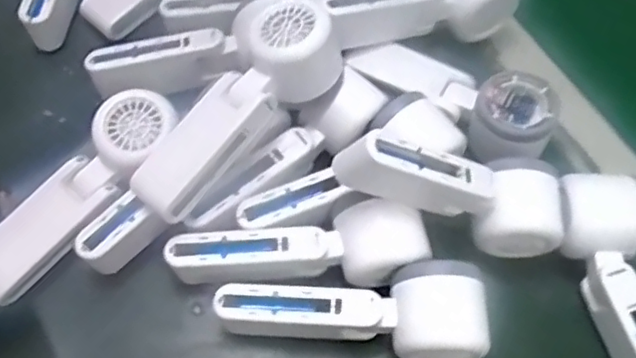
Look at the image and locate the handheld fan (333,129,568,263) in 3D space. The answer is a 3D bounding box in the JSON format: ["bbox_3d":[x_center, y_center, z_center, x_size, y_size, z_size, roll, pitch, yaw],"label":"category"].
[{"bbox_3d":[0.089,0.005,0.395,0.159,0.052,0.055,18,59,-21],"label":"handheld fan"}]

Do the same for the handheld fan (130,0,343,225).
[{"bbox_3d":[-0.052,-0.045,0.405,0.059,0.043,0.166,41,85,16],"label":"handheld fan"}]

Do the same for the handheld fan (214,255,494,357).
[{"bbox_3d":[0.022,0.081,0.390,0.163,0.053,0.059,5,62,-1],"label":"handheld fan"}]

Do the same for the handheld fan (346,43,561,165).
[{"bbox_3d":[0.103,-0.063,0.469,0.154,0.052,0.060,26,63,10],"label":"handheld fan"}]

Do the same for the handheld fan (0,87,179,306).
[{"bbox_3d":[-0.164,0.012,0.413,0.046,0.030,0.172,42,88,17],"label":"handheld fan"}]

